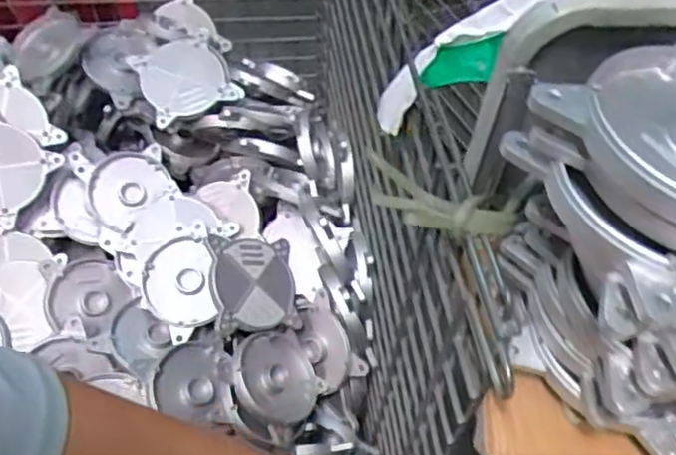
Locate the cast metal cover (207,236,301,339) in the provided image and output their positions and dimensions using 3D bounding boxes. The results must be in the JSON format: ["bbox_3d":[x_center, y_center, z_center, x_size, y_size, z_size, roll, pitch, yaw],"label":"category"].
[{"bbox_3d":[-0.122,0.085,0.952,0.146,0.029,0.145,7,64,-41],"label":"cast metal cover"}]

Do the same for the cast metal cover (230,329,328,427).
[{"bbox_3d":[-0.088,0.217,0.915,0.147,0.025,0.134,-27,84,-46],"label":"cast metal cover"}]

